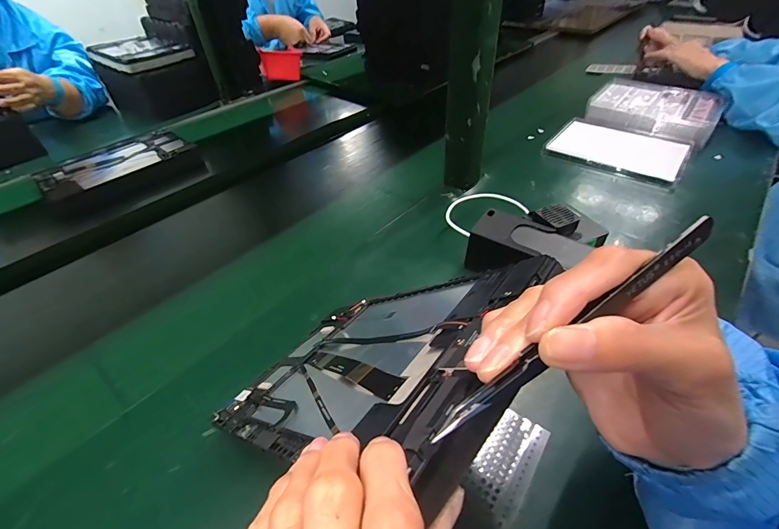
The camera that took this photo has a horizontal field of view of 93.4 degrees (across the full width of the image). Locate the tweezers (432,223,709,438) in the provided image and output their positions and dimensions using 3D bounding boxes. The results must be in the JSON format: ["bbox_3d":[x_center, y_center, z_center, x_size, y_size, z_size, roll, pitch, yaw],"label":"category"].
[{"bbox_3d":[0.064,0.022,0.124,0.118,0.014,0.006,-35,47,-6],"label":"tweezers"}]

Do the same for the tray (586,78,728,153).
[{"bbox_3d":[0.521,-0.312,0.727,0.215,0.032,0.185,27,51,31],"label":"tray"}]

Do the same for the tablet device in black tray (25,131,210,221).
[{"bbox_3d":[-0.512,-0.177,0.706,0.150,0.058,0.248,29,52,32],"label":"tablet device in black tray"}]

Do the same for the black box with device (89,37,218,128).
[{"bbox_3d":[-0.597,-0.462,0.928,0.241,0.151,0.158,27,51,31],"label":"black box with device"}]

